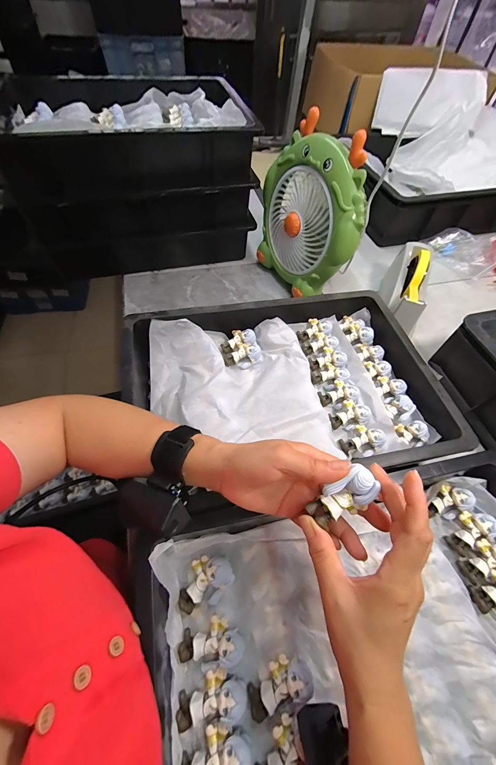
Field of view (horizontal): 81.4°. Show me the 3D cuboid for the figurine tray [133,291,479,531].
[{"bbox_3d":[0.060,0.006,0.442,0.438,0.059,0.329,-10,61,-10],"label":"figurine tray"}]

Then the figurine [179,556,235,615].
[{"bbox_3d":[-0.047,0.218,0.314,0.062,0.027,0.045,-23,64,-16],"label":"figurine"}]

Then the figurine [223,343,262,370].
[{"bbox_3d":[-0.010,-0.048,0.502,0.062,0.030,0.041,-27,66,-18],"label":"figurine"}]

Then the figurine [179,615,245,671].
[{"bbox_3d":[-0.037,0.262,0.289,0.060,0.029,0.038,-12,62,-11],"label":"figurine"}]

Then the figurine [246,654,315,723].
[{"bbox_3d":[0.031,0.299,0.282,0.064,0.020,0.039,-32,66,0],"label":"figurine"}]

